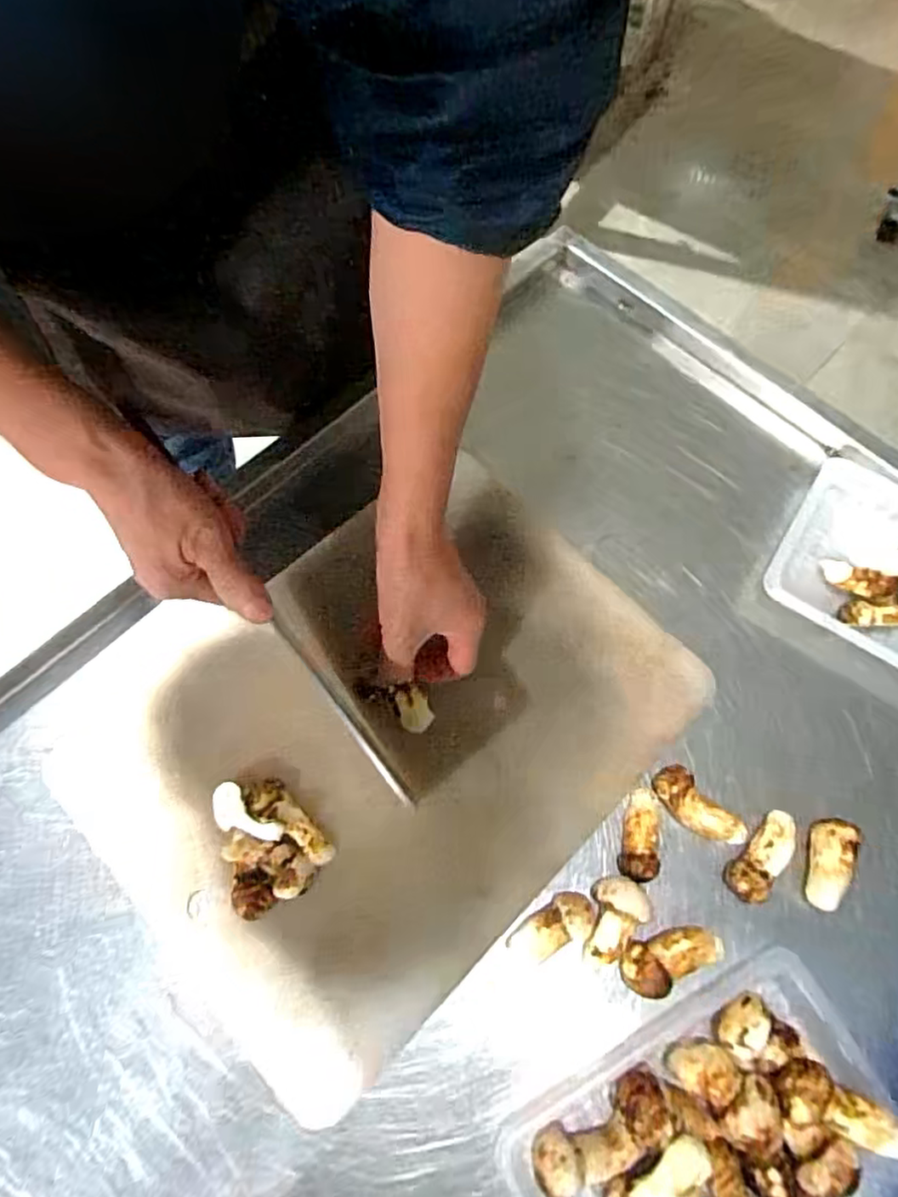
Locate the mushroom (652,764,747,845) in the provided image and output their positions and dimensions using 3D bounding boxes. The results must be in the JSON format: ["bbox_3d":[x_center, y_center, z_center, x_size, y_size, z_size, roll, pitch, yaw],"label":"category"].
[{"bbox_3d":[0.167,0.142,0.428,0.025,0.022,0.066,-42,76,-17],"label":"mushroom"}]

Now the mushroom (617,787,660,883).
[{"bbox_3d":[0.128,0.156,0.419,0.021,0.019,0.058,16,69,4],"label":"mushroom"}]

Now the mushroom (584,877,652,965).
[{"bbox_3d":[0.105,0.203,0.401,0.031,0.030,0.049,14,69,3],"label":"mushroom"}]

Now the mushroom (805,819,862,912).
[{"bbox_3d":[0.247,0.174,0.416,0.020,0.030,0.055,20,69,5],"label":"mushroom"}]

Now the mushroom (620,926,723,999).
[{"bbox_3d":[0.138,0.223,0.394,0.064,0.028,0.030,-12,70,-7],"label":"mushroom"}]

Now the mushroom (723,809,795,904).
[{"bbox_3d":[0.206,0.169,0.418,0.061,0.022,0.025,-42,76,-17],"label":"mushroom"}]

